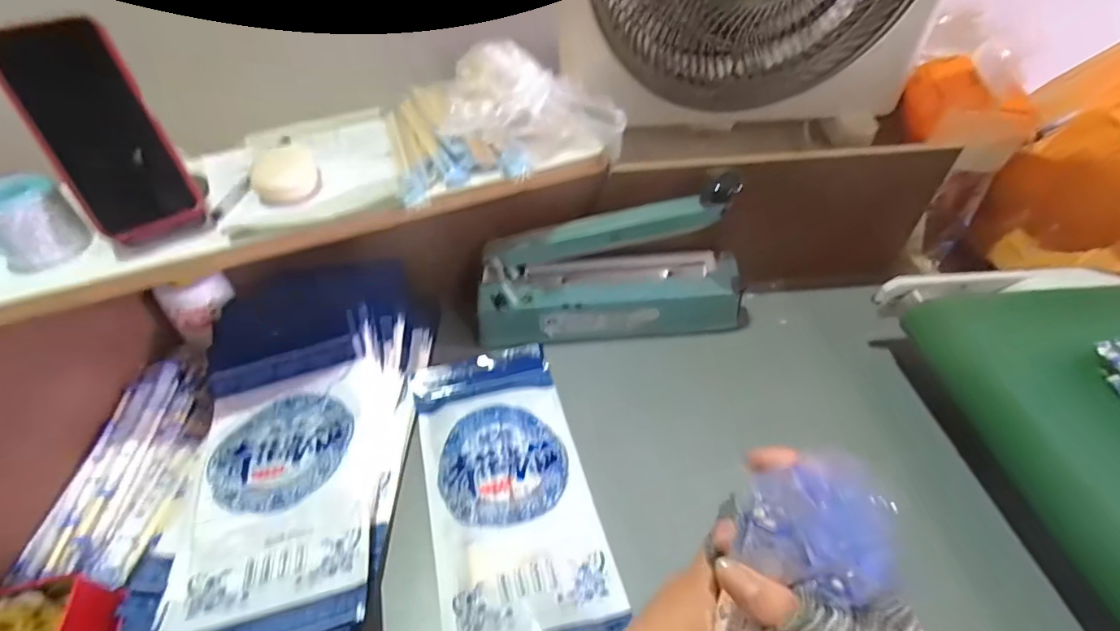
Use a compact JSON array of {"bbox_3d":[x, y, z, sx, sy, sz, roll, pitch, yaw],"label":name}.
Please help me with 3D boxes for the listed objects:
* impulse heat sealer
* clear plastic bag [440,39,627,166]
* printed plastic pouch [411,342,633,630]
[{"bbox_3d":[0.058,-0.048,0.561,0.305,0.159,0.058,-5,44,-2],"label":"impulse heat sealer"},{"bbox_3d":[-0.024,-0.217,0.507,0.171,0.080,0.121,10,45,14],"label":"clear plastic bag"},{"bbox_3d":[-0.049,0.148,0.455,0.142,0.019,0.324,-12,45,-9],"label":"printed plastic pouch"}]

